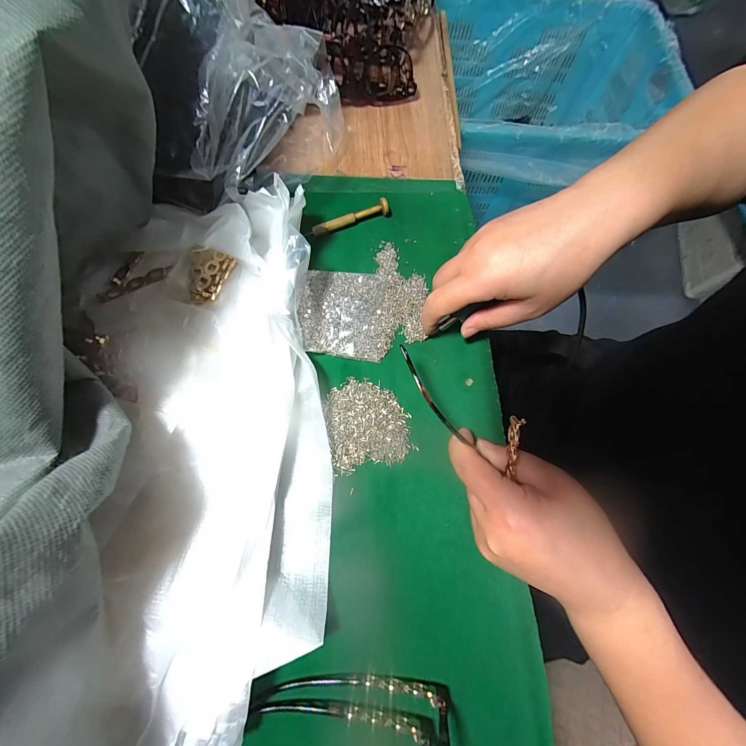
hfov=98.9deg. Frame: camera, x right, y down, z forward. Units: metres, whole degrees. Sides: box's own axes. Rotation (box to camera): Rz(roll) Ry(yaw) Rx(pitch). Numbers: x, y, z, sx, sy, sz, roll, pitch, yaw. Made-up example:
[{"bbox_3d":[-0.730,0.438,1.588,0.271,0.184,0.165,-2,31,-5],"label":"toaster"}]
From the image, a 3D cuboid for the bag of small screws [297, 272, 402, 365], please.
[{"bbox_3d":[-0.019,-0.055,0.282,0.086,0.013,0.084,8,73,0],"label":"bag of small screws"}]

